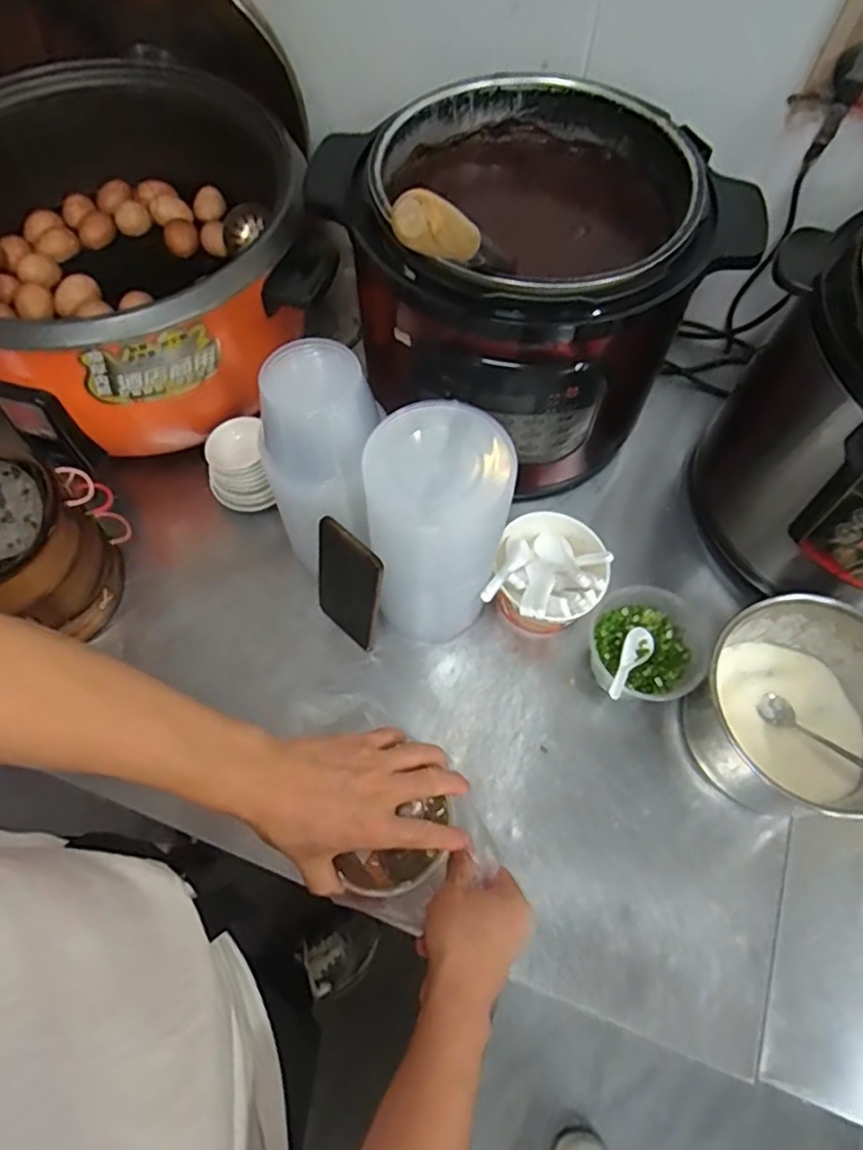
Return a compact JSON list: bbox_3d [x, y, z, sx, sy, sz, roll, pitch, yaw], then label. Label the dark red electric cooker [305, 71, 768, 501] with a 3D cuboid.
[{"bbox_3d":[0.085,-0.301,0.698,0.330,0.254,0.333,-35,69,-17],"label":"dark red electric cooker"}]

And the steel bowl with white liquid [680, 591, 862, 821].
[{"bbox_3d":[0.350,0.128,0.624,0.171,0.128,0.168,0,64,-1],"label":"steel bowl with white liquid"}]

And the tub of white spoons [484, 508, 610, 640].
[{"bbox_3d":[0.120,0.004,0.690,0.114,0.110,0.138,14,64,6],"label":"tub of white spoons"}]

